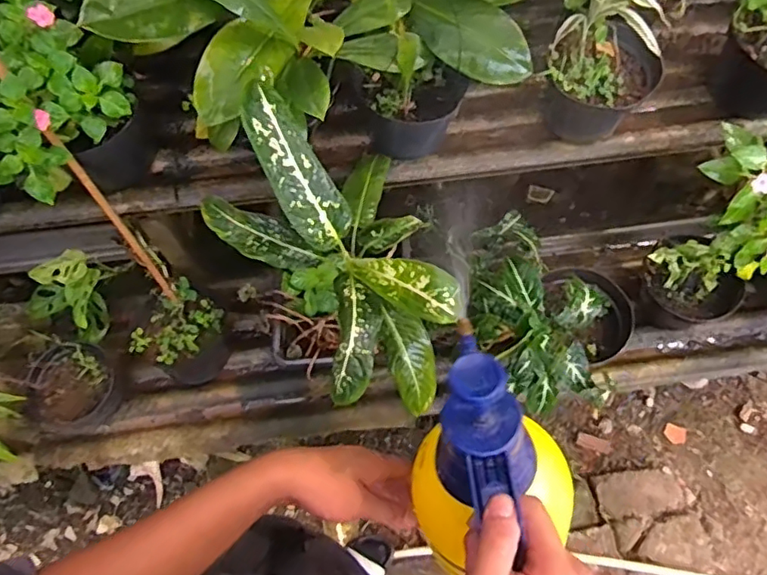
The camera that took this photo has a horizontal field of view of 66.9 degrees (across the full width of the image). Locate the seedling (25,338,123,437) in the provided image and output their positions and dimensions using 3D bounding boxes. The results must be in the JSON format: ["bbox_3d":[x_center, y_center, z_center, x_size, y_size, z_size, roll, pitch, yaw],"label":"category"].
[{"bbox_3d":[-0.567,0.192,1.080,0.144,0.094,0.154,0,69,0],"label":"seedling"}]

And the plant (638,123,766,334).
[{"bbox_3d":[0.563,-0.084,1.008,0.190,0.367,0.216,-4,69,-1],"label":"plant"}]

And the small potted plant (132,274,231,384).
[{"bbox_3d":[-0.375,0.091,1.102,0.146,0.142,0.155,25,71,10],"label":"small potted plant"}]

